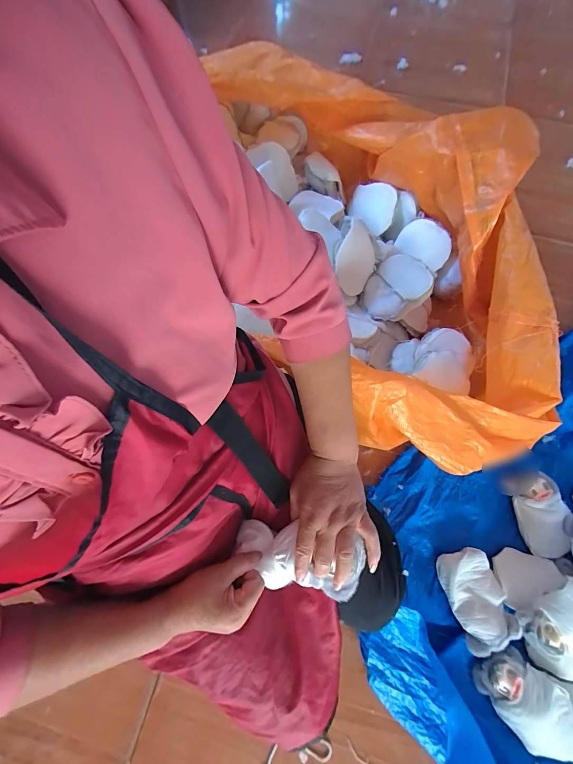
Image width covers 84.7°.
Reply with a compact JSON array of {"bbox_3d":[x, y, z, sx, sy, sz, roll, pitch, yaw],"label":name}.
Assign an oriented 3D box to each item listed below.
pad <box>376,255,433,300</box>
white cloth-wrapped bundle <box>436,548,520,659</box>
[{"bbox_3d":[0.303,-0.271,0.798,0.109,0.039,0.132,-43,76,-13],"label":"pad"},{"bbox_3d":[0.409,0.465,0.678,0.112,0.058,0.177,-13,71,-4],"label":"white cloth-wrapped bundle"}]

